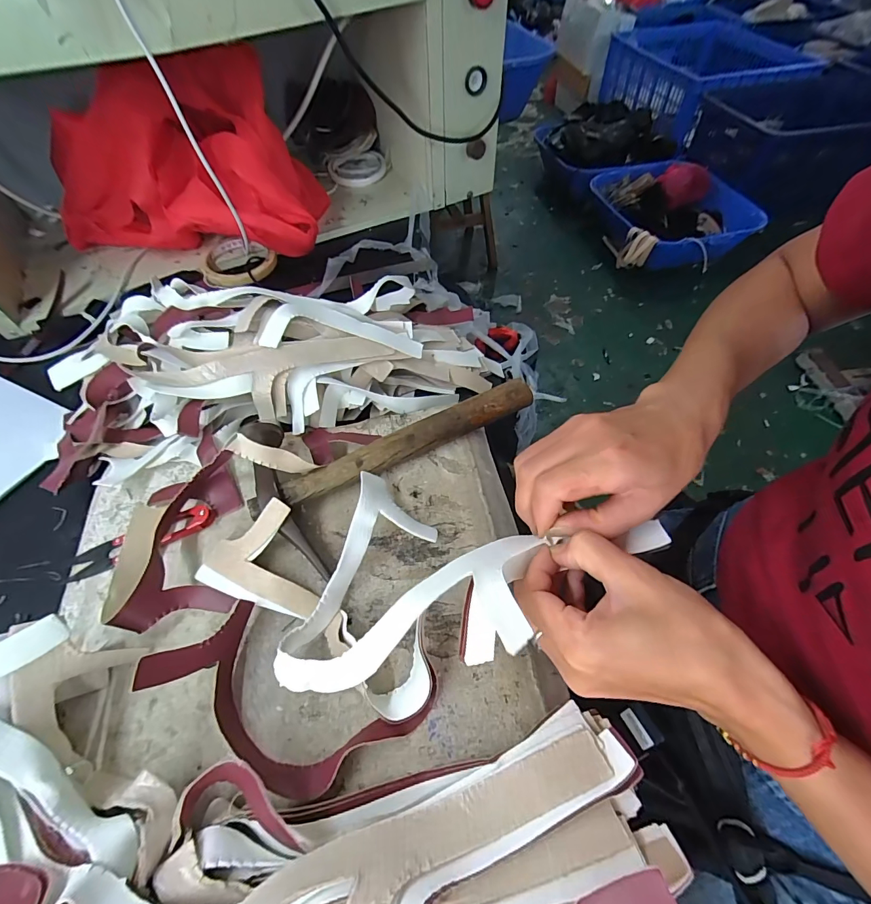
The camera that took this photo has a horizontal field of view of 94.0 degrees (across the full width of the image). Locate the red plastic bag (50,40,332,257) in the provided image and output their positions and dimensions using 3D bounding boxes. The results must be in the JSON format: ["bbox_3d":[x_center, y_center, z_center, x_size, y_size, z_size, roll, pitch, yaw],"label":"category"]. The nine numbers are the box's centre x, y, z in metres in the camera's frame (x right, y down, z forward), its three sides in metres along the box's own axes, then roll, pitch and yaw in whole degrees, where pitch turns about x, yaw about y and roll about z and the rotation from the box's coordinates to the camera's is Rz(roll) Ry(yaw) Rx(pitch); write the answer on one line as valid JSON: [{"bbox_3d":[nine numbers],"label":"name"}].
[{"bbox_3d":[-0.313,-0.348,0.503,0.327,0.168,0.169,0,56,3],"label":"red plastic bag"}]

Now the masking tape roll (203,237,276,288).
[{"bbox_3d":[-0.255,-0.251,0.526,0.088,0.015,0.103,-18,57,-9],"label":"masking tape roll"}]

